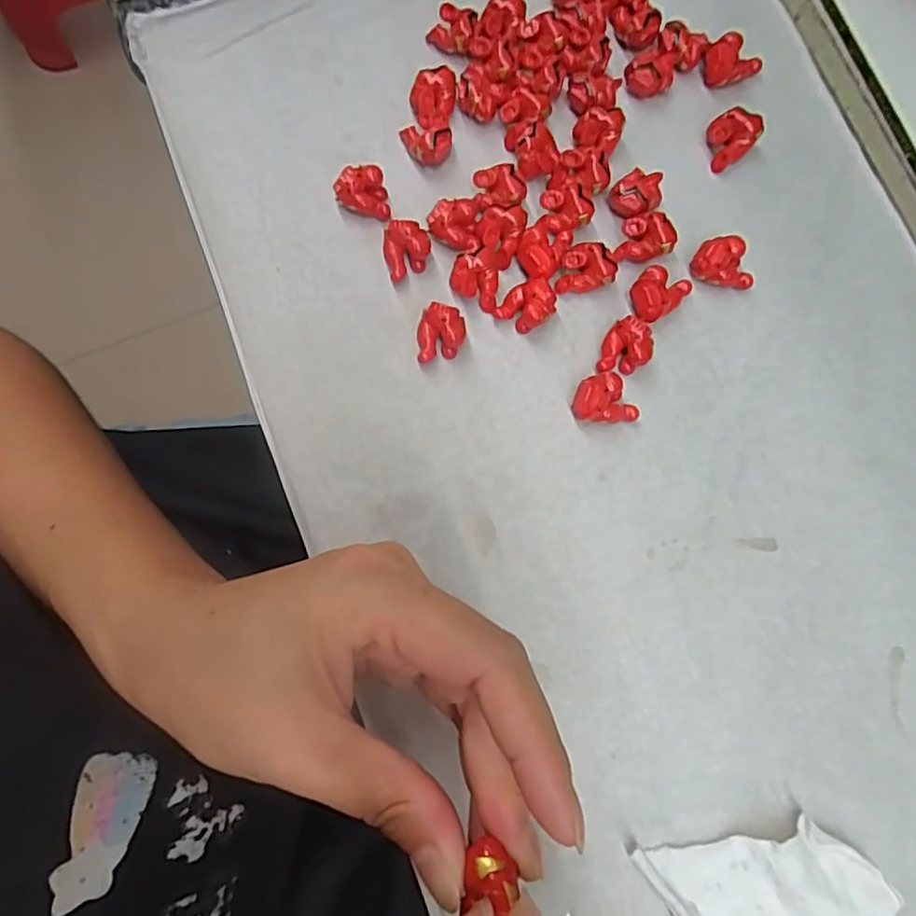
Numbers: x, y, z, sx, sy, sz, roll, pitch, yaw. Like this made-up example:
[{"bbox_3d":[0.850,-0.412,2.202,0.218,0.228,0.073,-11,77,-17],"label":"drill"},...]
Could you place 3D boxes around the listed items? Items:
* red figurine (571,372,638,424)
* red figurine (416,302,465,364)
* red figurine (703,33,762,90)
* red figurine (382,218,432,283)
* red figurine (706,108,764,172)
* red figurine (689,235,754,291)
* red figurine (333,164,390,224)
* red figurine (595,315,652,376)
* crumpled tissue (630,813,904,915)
[{"bbox_3d":[0.055,-0.022,0.226,0.024,0.013,0.016,-4,79,-1],"label":"red figurine"},{"bbox_3d":[-0.006,-0.047,0.232,0.018,0.013,0.020,-3,79,-1],"label":"red figurine"},{"bbox_3d":[0.115,-0.168,0.255,0.025,0.010,0.015,-28,80,-5],"label":"red figurine"},{"bbox_3d":[-0.020,-0.081,0.239,0.018,0.011,0.020,-8,79,-2],"label":"red figurine"},{"bbox_3d":[0.111,-0.130,0.248,0.019,0.013,0.020,0,79,0],"label":"red figurine"},{"bbox_3d":[0.104,-0.077,0.238,0.024,0.011,0.016,6,79,1],"label":"red figurine"},{"bbox_3d":[-0.039,-0.106,0.244,0.020,0.012,0.017,-9,79,-2],"label":"red figurine"},{"bbox_3d":[0.064,-0.042,0.230,0.017,0.013,0.018,0,79,0],"label":"red figurine"},{"bbox_3d":[0.099,0.143,0.190,0.075,0.018,0.043,-9,79,-2],"label":"crumpled tissue"}]

